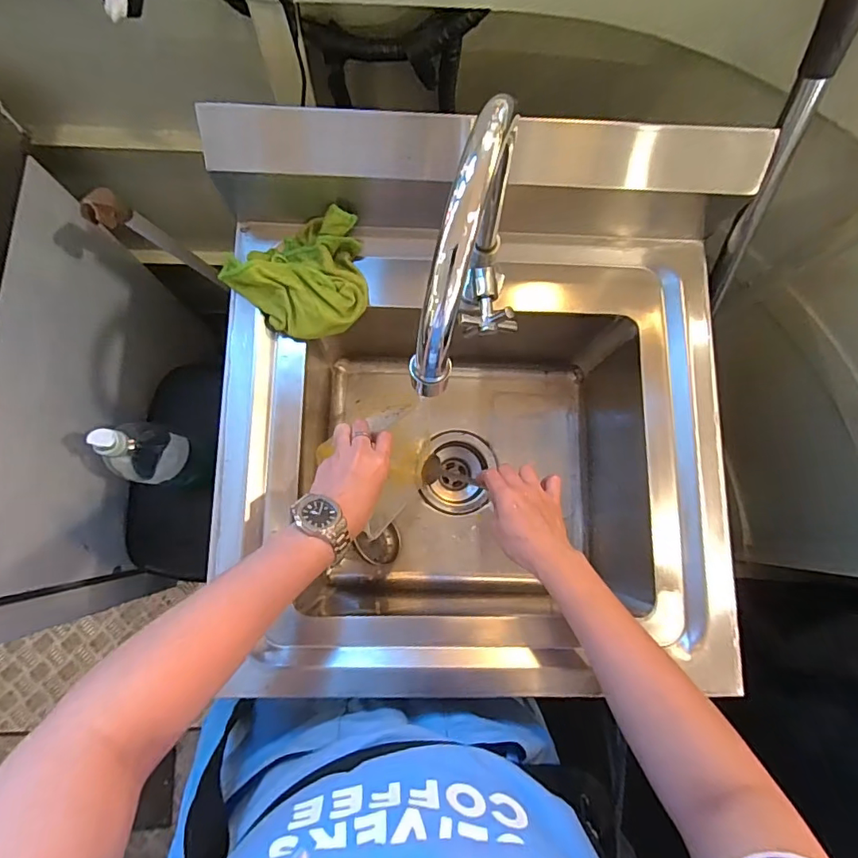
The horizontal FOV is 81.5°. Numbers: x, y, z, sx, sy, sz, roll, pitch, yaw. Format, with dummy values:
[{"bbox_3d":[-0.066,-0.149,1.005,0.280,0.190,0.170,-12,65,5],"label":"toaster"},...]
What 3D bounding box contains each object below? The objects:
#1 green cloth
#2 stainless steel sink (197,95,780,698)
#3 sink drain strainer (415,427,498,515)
[{"bbox_3d":[-0.123,-0.150,0.502,0.137,0.043,0.115,-32,84,-7],"label":"green cloth"},{"bbox_3d":[0.044,-0.004,0.581,0.505,0.277,0.474,0,81,-3],"label":"stainless steel sink"},{"bbox_3d":[0.035,0.063,0.722,0.104,0.058,0.115,15,80,-1],"label":"sink drain strainer"}]

